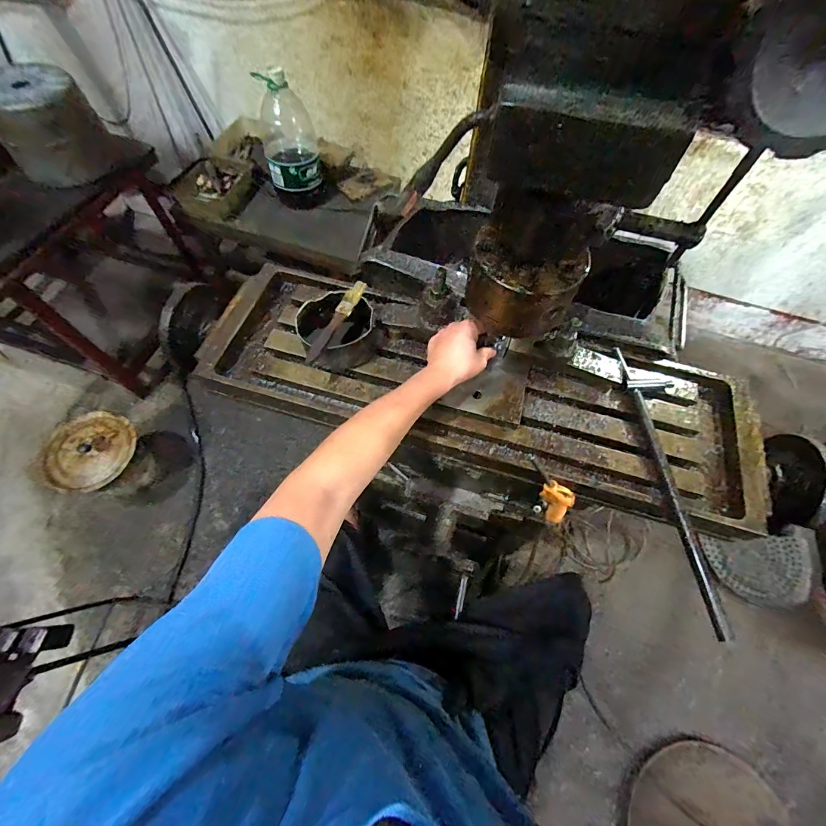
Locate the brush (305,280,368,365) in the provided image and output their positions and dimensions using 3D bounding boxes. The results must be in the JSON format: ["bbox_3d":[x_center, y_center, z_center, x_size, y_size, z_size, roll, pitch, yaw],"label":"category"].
[{"bbox_3d":[-0.107,-0.130,0.531,0.020,0.020,0.145,25,65,9],"label":"brush"}]

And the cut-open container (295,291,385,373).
[{"bbox_3d":[-0.106,-0.123,0.555,0.111,0.073,0.105,1,64,-3],"label":"cut-open container"}]

